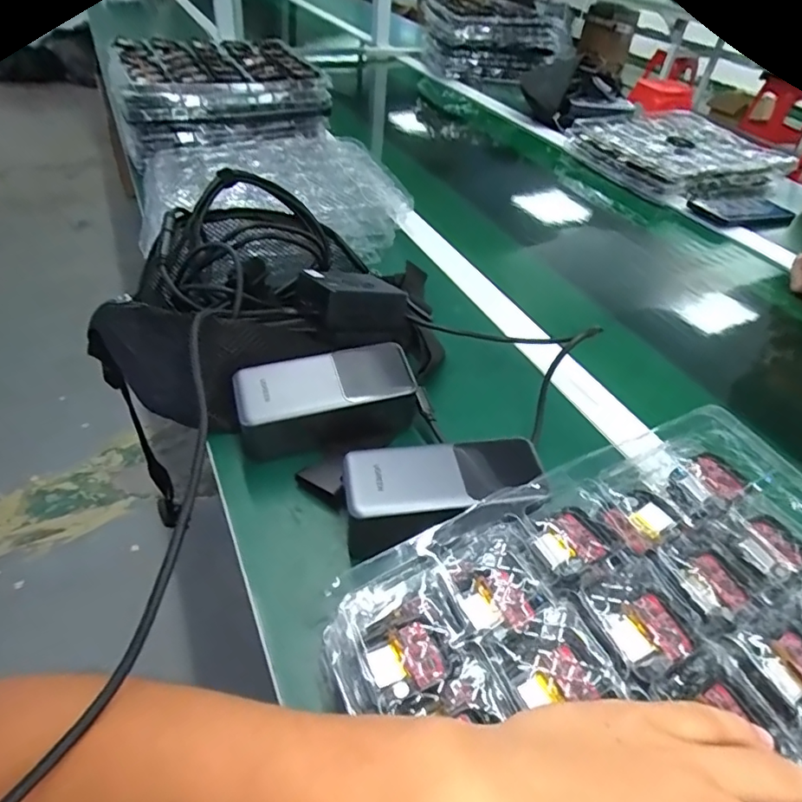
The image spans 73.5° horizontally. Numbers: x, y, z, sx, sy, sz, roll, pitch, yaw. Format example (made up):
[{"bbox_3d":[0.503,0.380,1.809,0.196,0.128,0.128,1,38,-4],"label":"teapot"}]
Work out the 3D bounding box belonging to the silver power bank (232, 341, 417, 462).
[{"bbox_3d":[-0.055,0.004,0.417,0.136,0.058,0.056,-12,46,-18],"label":"silver power bank"}]

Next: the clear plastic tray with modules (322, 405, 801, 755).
[{"bbox_3d":[0.139,0.151,0.249,0.293,0.052,0.268,-20,48,-20],"label":"clear plastic tray with modules"}]

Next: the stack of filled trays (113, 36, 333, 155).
[{"bbox_3d":[-0.290,-0.500,0.856,0.282,0.097,0.294,-16,47,-22],"label":"stack of filled trays"}]

